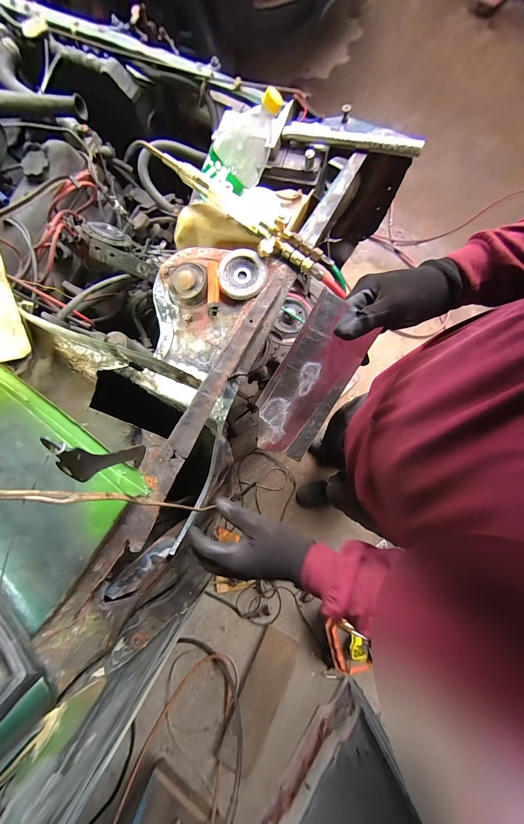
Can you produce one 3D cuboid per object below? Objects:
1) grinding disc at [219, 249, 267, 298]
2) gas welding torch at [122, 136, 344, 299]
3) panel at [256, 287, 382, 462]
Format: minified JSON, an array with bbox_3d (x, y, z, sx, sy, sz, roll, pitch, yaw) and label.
[{"bbox_3d":[-0.030,-0.225,0.468,0.075,0.023,0.080,6,77,3],"label":"grinding disc"},{"bbox_3d":[-0.033,-0.330,0.469,0.419,0.047,0.074,38,81,10],"label":"gas welding torch"},{"bbox_3d":[0.064,-0.037,0.393,0.104,0.007,0.220,24,108,-22],"label":"panel"}]

